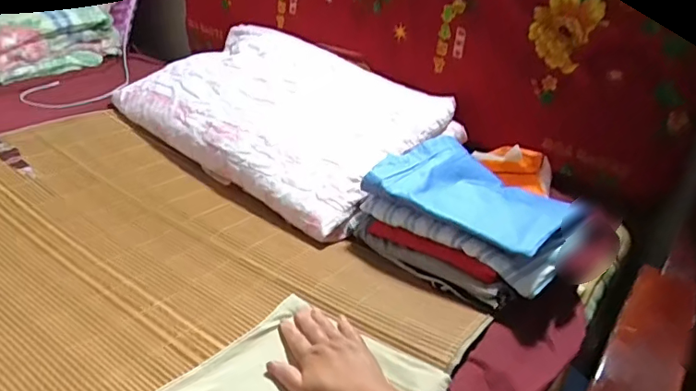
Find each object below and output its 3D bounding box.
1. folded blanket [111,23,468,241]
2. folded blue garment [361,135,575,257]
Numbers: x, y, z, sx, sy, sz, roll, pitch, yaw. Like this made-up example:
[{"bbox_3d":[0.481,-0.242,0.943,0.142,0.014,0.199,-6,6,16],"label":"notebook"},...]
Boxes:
[{"bbox_3d":[-0.141,-0.188,1.156,0.681,0.191,0.426,27,33,34],"label":"folded blanket"},{"bbox_3d":[0.185,-0.012,0.819,0.290,0.047,0.187,28,33,36],"label":"folded blue garment"}]

